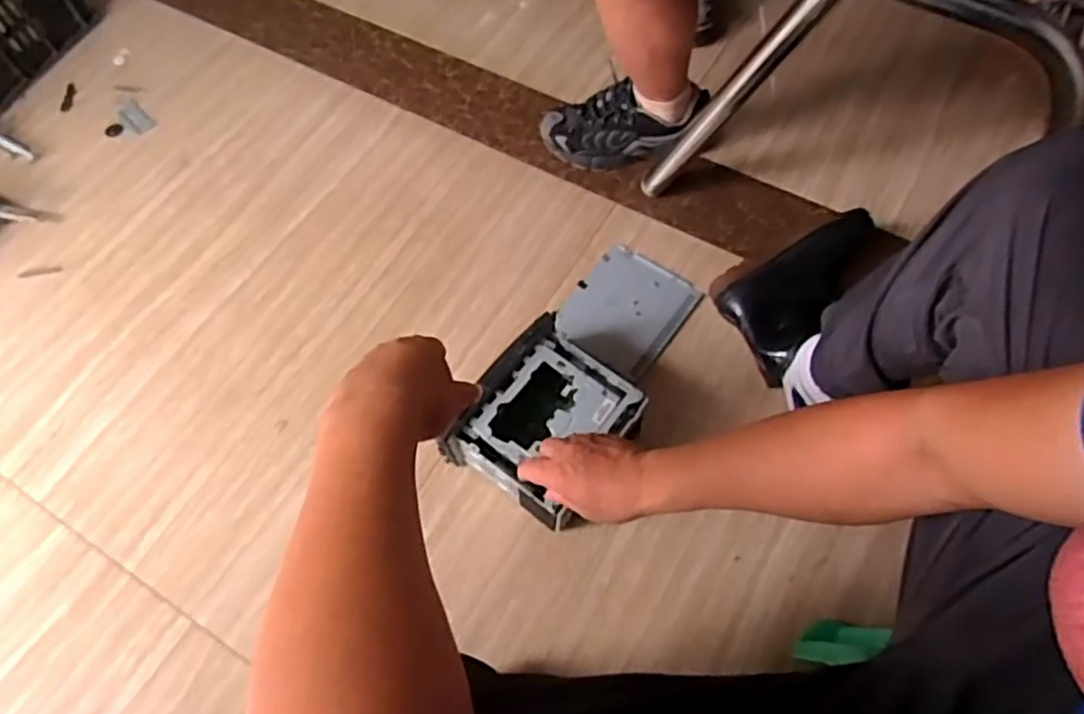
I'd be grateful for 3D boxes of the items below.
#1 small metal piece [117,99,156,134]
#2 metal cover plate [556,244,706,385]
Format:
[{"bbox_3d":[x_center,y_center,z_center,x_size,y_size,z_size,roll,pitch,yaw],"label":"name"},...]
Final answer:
[{"bbox_3d":[-0.719,-0.422,1.202,0.044,0.005,0.089,-41,69,-16],"label":"small metal piece"},{"bbox_3d":[0.123,-0.068,0.985,0.152,0.017,0.177,34,70,17],"label":"metal cover plate"}]

